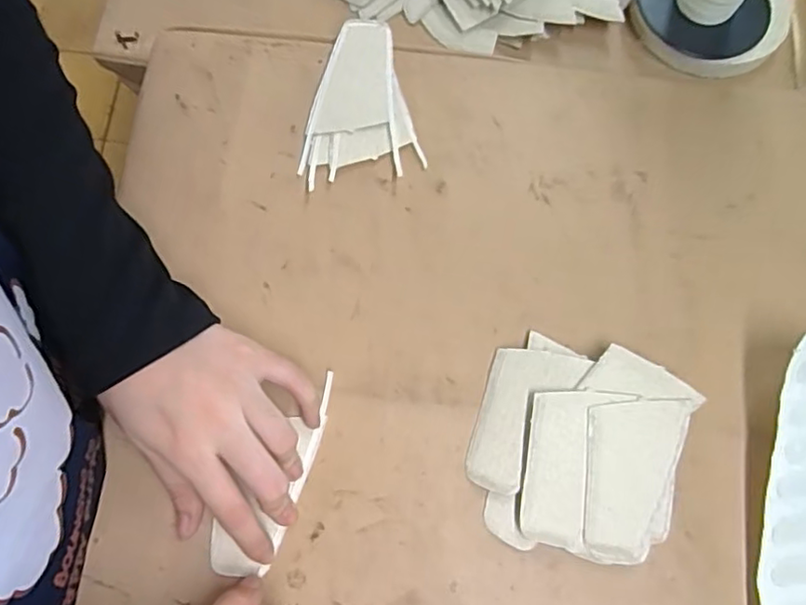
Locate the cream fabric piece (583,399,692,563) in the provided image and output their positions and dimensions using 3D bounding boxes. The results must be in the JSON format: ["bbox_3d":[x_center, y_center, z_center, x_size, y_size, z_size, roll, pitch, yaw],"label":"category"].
[{"bbox_3d":[0.128,0.098,0.338,0.054,0.004,0.086,4,85,0],"label":"cream fabric piece"}]

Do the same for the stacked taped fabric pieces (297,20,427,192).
[{"bbox_3d":[-0.033,-0.135,0.408,0.075,0.012,0.108,-7,75,-3],"label":"stacked taped fabric pieces"}]

